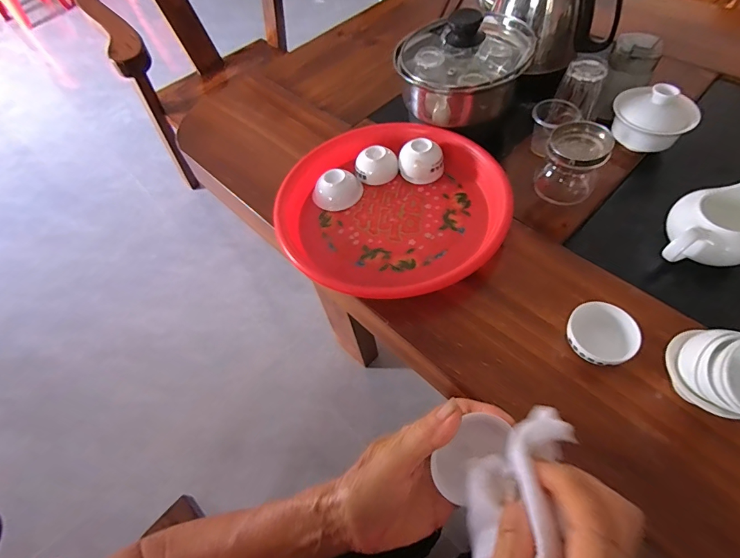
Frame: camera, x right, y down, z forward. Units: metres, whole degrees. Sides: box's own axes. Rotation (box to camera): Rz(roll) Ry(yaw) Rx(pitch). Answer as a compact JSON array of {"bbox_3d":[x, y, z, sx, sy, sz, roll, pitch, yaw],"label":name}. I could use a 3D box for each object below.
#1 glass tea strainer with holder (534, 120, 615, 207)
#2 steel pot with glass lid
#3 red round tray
[{"bbox_3d":[0.218,-0.124,0.438,0.061,0.067,0.058,23,63,20],"label":"glass tea strainer with holder"},{"bbox_3d":[0.106,-0.256,0.501,0.147,0.125,0.125,5,58,11],"label":"steel pot with glass lid"},{"bbox_3d":[0.023,-0.087,0.454,0.244,0.041,0.232,-3,56,5],"label":"red round tray"}]

